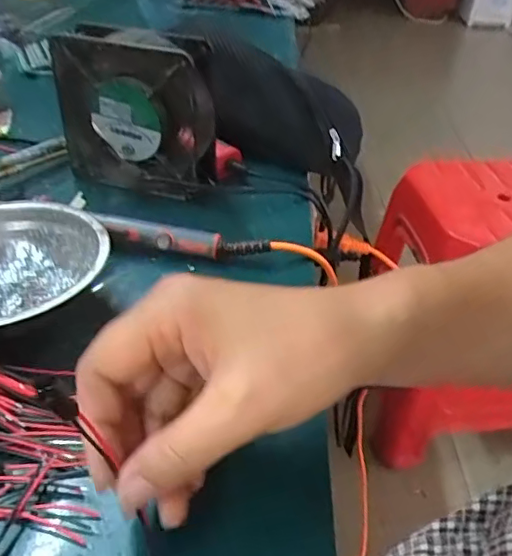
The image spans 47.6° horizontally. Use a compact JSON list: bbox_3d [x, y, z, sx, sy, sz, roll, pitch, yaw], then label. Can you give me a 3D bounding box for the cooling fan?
[{"bbox_3d":[-0.096,-0.129,0.463,0.125,0.122,0.050,14,37,11],"label":"cooling fan"}]

